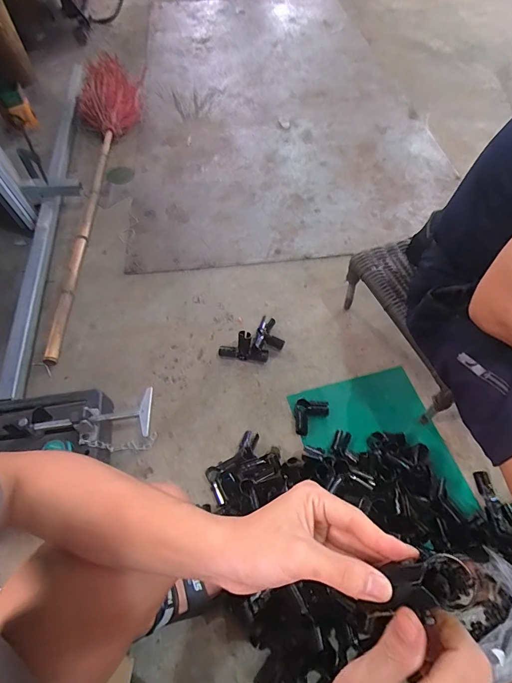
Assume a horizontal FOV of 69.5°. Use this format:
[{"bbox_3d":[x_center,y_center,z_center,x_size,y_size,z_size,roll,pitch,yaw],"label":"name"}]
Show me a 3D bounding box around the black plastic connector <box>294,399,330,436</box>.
[{"bbox_3d":[0.132,0.174,0.867,0.082,0.044,0.084,2,58,2],"label":"black plastic connector"}]

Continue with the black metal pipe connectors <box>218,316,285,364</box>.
[{"bbox_3d":[-0.001,0.001,0.966,0.177,0.062,0.101,-37,65,-20],"label":"black metal pipe connectors"}]

